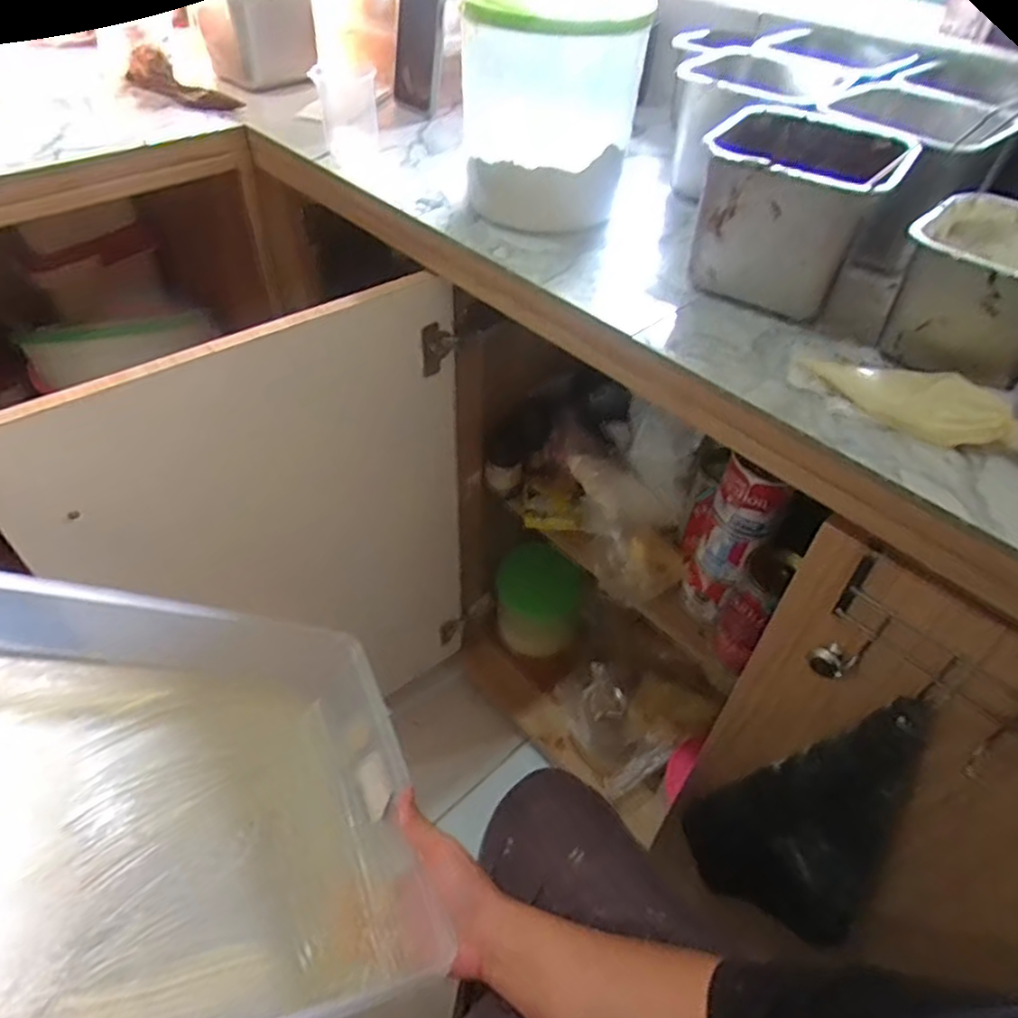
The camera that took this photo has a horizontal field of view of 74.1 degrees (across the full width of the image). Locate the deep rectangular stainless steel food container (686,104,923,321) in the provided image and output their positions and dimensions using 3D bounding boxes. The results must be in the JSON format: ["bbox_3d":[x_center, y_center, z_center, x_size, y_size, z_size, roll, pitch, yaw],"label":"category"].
[{"bbox_3d":[0.232,-0.246,0.556,0.135,0.107,0.146,25,50,20],"label":"deep rectangular stainless steel food container"}]

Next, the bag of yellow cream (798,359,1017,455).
[{"bbox_3d":[0.294,-0.060,0.437,0.047,0.035,0.204,-27,53,-26],"label":"bag of yellow cream"}]

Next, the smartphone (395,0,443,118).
[{"bbox_3d":[-0.112,-0.577,0.815,0.007,0.166,0.087,-26,58,-36],"label":"smartphone"}]

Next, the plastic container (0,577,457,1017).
[{"bbox_3d":[-0.225,0.188,0.437,0.358,0.075,0.296,24,32,-47],"label":"plastic container"}]

